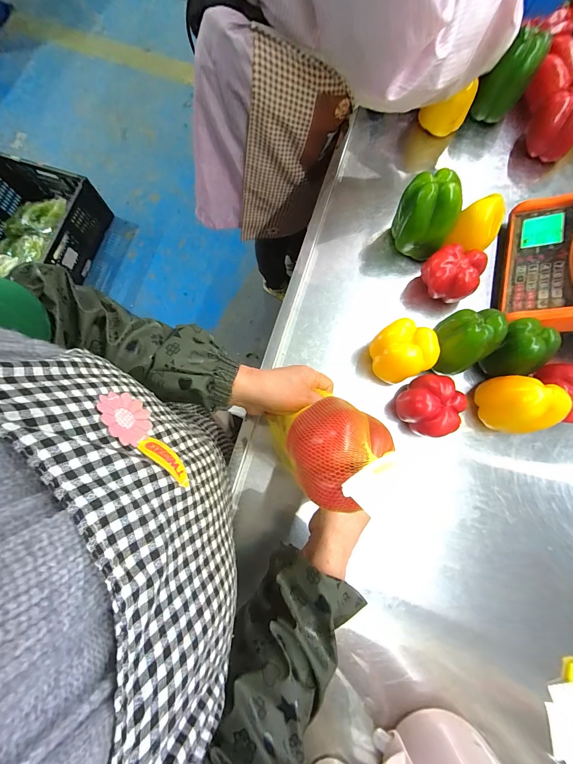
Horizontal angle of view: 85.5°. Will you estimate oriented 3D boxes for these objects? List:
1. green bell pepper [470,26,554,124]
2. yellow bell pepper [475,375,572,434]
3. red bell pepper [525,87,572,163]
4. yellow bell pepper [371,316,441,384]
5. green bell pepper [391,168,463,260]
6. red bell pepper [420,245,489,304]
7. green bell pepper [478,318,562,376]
[{"bbox_3d":[0.416,-0.574,0.586,0.080,0.115,0.087,27,79,6],"label":"green bell pepper"},{"bbox_3d":[0.337,0.036,0.459,0.073,0.108,0.087,-14,78,-3],"label":"yellow bell pepper"},{"bbox_3d":[0.499,-0.473,0.571,0.089,0.070,0.087,0,78,0],"label":"red bell pepper"},{"bbox_3d":[0.177,-0.045,0.479,0.078,0.089,0.078,0,78,0],"label":"yellow bell pepper"},{"bbox_3d":[0.225,-0.267,0.507,0.090,0.116,0.079,19,79,4],"label":"green bell pepper"},{"bbox_3d":[0.268,-0.171,0.513,0.089,0.080,0.064,17,79,4],"label":"red bell pepper"},{"bbox_3d":[0.351,-0.048,0.473,0.070,0.090,0.074,0,78,0],"label":"green bell pepper"}]

